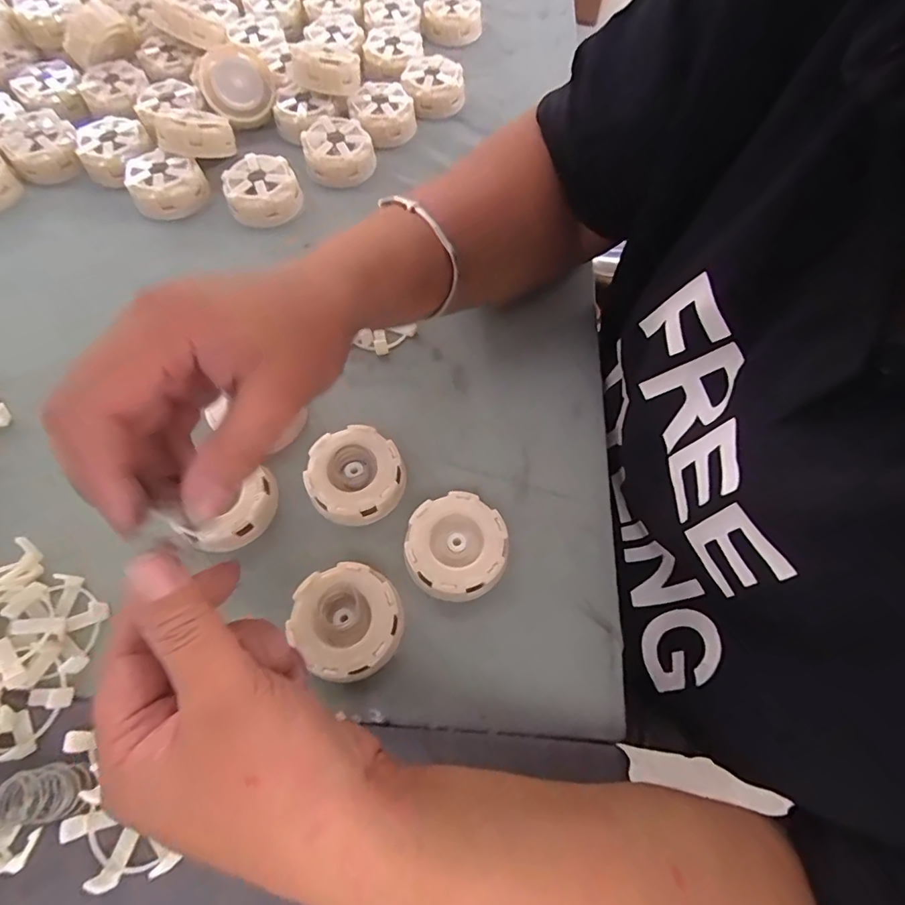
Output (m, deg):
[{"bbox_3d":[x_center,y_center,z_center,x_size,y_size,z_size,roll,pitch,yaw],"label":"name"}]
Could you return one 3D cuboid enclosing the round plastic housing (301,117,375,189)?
[{"bbox_3d":[-0.105,-0.276,0.450,0.059,0.027,0.059,-15,66,-10],"label":"round plastic housing"}]

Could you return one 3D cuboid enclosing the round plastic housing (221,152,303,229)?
[{"bbox_3d":[-0.165,-0.228,0.427,0.060,0.028,0.060,1,64,-2],"label":"round plastic housing"}]

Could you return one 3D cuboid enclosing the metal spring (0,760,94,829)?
[{"bbox_3d":[-0.194,0.162,0.236,0.031,0.024,0.023,-6,65,-6],"label":"metal spring"}]

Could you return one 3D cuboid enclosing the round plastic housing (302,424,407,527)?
[{"bbox_3d":[-0.063,0.015,0.320,0.059,0.022,0.059,1,64,-2],"label":"round plastic housing"}]

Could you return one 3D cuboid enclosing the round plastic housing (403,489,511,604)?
[{"bbox_3d":[0.002,0.059,0.302,0.060,0.023,0.061,1,64,-2],"label":"round plastic housing"}]

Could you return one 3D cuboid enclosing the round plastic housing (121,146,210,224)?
[{"bbox_3d":[-0.250,-0.235,0.432,0.060,0.028,0.060,1,64,-2],"label":"round plastic housing"}]

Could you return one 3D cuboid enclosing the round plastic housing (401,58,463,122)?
[{"bbox_3d":[-0.020,-0.363,0.492,0.059,0.031,0.059,1,64,-2],"label":"round plastic housing"}]

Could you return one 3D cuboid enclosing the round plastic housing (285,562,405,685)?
[{"bbox_3d":[-0.059,0.096,0.283,0.057,0.020,0.061,1,64,-2],"label":"round plastic housing"}]

